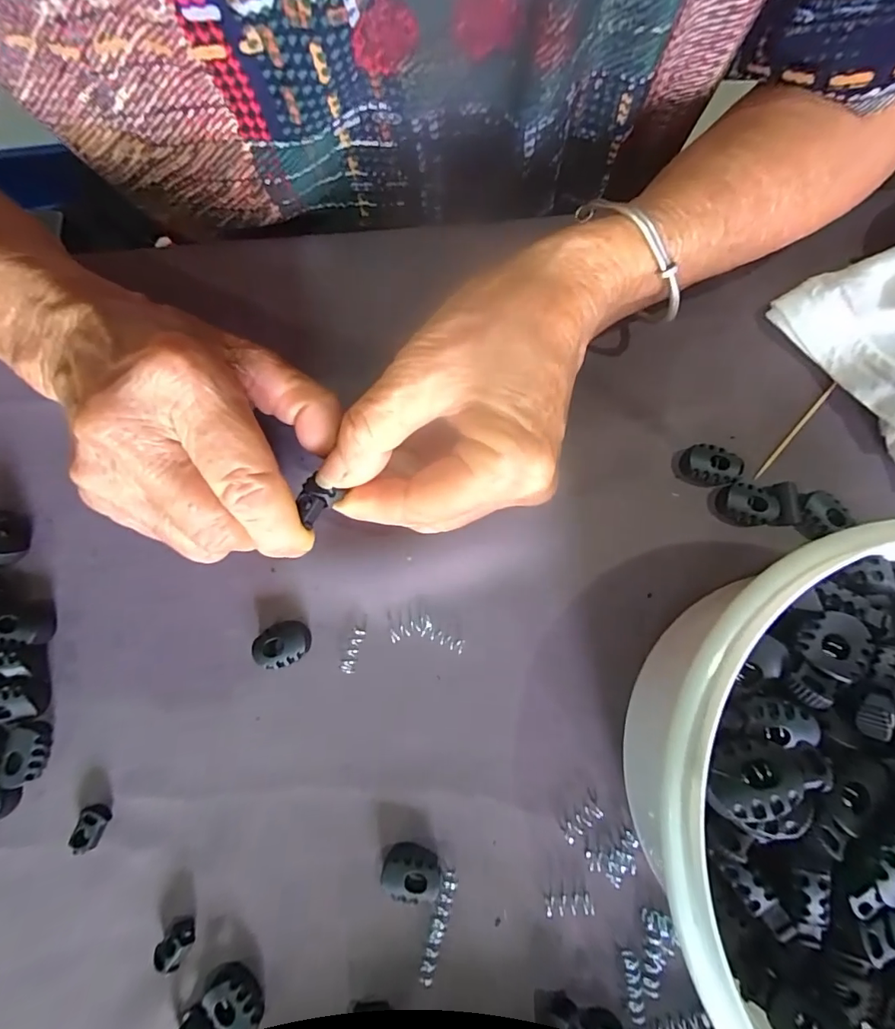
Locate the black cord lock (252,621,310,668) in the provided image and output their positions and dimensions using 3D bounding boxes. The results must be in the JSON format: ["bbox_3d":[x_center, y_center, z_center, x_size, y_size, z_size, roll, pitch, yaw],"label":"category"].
[{"bbox_3d":[-0.067,0.053,0.197,0.023,0.008,0.017,-21,80,-4],"label":"black cord lock"}]

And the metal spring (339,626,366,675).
[{"bbox_3d":[-0.040,0.056,0.200,0.007,0.004,0.019,15,79,3],"label":"metal spring"}]

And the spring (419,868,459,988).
[{"bbox_3d":[-0.003,0.153,0.178,0.006,0.004,0.037,17,80,3],"label":"spring"}]

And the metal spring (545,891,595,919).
[{"bbox_3d":[0.045,0.146,0.179,0.017,0.004,0.008,-5,79,-1],"label":"metal spring"}]

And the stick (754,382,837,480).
[{"bbox_3d":[0.157,-0.037,0.217,0.004,0.004,0.060,41,82,7],"label":"stick"}]

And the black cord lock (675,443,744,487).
[{"bbox_3d":[0.114,-0.021,0.210,0.022,0.011,0.018,15,79,3],"label":"black cord lock"}]

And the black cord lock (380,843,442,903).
[{"bbox_3d":[-0.014,0.133,0.180,0.021,0.010,0.017,1,79,0],"label":"black cord lock"}]

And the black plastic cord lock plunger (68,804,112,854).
[{"bbox_3d":[-0.137,0.121,0.185,0.009,0.007,0.015,20,80,4],"label":"black plastic cord lock plunger"}]

